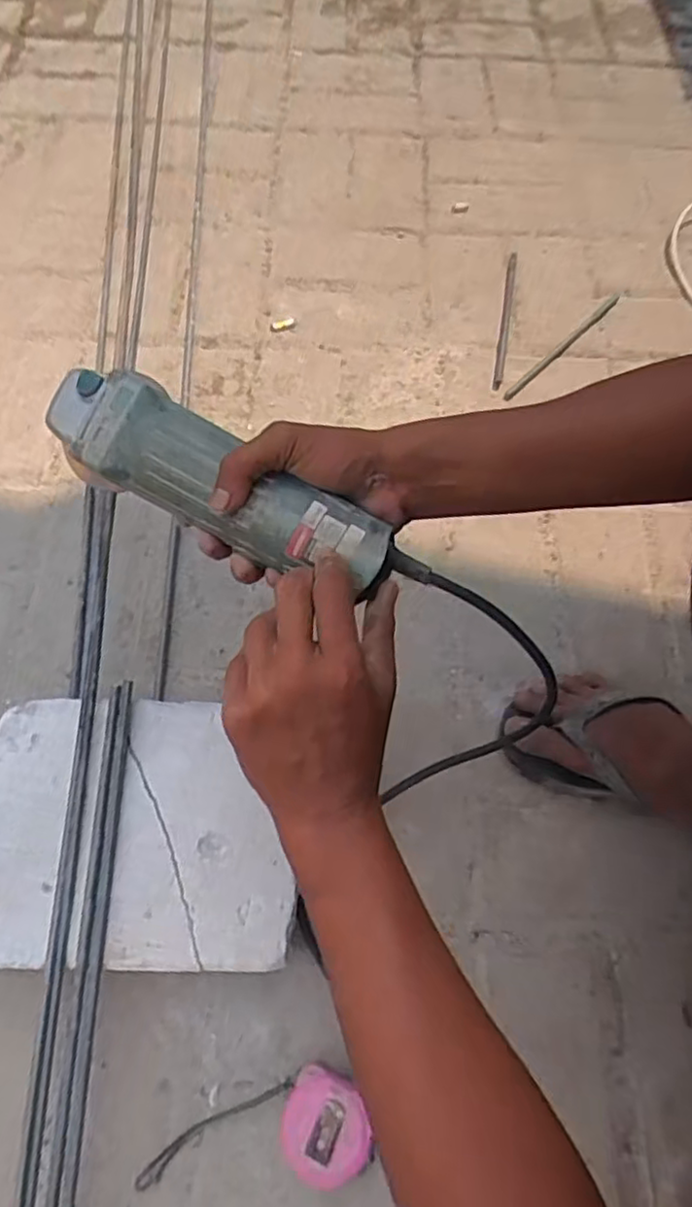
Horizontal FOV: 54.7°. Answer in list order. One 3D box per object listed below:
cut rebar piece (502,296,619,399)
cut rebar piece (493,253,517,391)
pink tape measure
[{"bbox_3d":[0.271,-0.320,0.824,0.011,0.010,0.225,40,71,18],"label":"cut rebar piece"},{"bbox_3d":[0.200,-0.360,0.836,0.011,0.006,0.226,10,65,5],"label":"cut rebar piece"},{"bbox_3d":[-0.065,0.386,0.475,0.162,0.027,0.069,-15,65,-7],"label":"pink tape measure"}]

